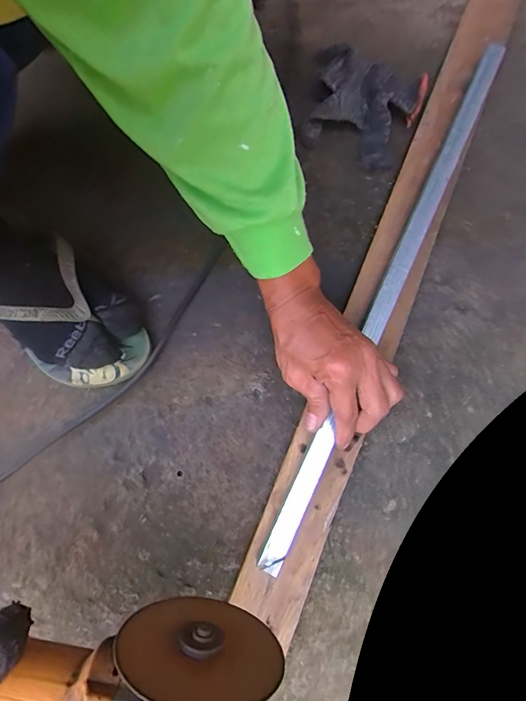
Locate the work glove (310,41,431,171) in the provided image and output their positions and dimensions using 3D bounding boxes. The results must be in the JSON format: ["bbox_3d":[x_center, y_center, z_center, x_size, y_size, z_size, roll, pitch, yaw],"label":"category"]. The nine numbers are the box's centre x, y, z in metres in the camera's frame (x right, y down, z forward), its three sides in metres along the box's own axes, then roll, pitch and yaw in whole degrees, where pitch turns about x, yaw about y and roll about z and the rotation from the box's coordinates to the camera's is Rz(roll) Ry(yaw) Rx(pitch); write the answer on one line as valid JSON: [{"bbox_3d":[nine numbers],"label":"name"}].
[{"bbox_3d":[0.116,-0.296,0.453,0.131,0.038,0.135,27,80,7],"label":"work glove"}]

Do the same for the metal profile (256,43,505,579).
[{"bbox_3d":[0.133,-0.071,0.384,0.027,0.028,0.579,25,81,7],"label":"metal profile"}]

